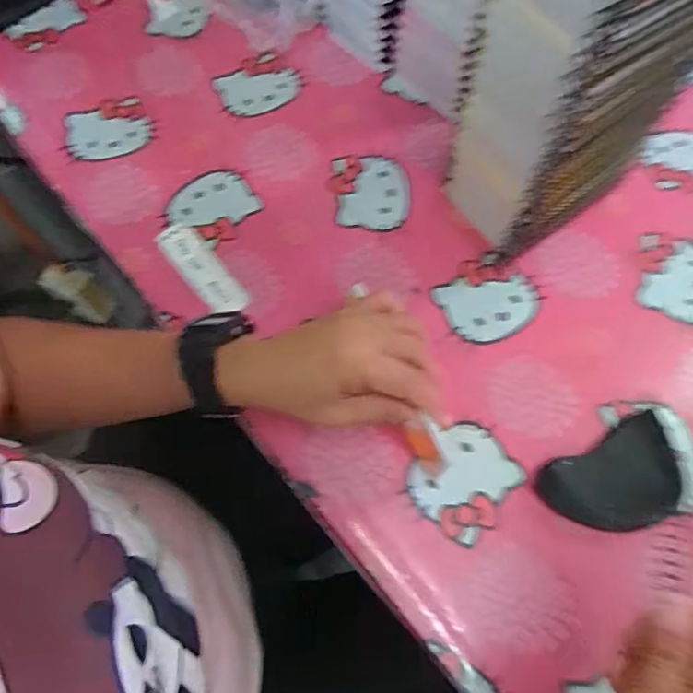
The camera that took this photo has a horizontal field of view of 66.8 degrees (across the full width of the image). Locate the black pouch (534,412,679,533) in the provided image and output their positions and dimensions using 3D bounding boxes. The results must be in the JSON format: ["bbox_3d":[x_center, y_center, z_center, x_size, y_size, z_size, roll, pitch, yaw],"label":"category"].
[{"bbox_3d":[0.194,0.097,0.376,0.100,0.023,0.063,-25,70,-9],"label":"black pouch"}]

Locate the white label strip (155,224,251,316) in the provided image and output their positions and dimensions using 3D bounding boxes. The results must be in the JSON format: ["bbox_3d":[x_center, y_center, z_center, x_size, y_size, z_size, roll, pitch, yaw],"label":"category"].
[{"bbox_3d":[-0.127,-0.068,0.456,0.033,0.005,0.103,-39,73,-14],"label":"white label strip"}]

